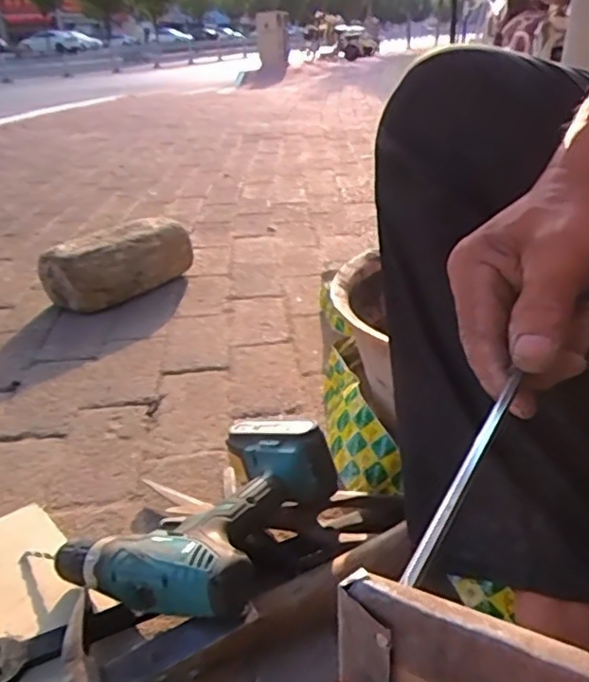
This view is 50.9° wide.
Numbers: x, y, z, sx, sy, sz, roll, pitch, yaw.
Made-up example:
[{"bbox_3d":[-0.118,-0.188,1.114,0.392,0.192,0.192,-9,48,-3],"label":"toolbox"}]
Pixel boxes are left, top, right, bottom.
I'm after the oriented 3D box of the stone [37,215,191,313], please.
[{"bbox_3d":[-0.319,-0.151,1.171,0.121,0.110,0.281,13,31,31],"label":"stone"}]

